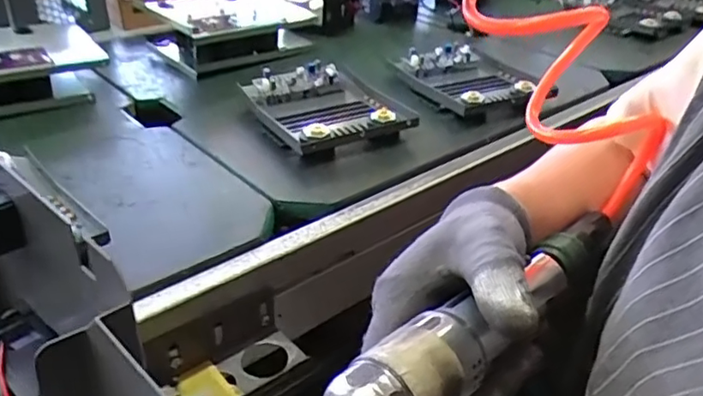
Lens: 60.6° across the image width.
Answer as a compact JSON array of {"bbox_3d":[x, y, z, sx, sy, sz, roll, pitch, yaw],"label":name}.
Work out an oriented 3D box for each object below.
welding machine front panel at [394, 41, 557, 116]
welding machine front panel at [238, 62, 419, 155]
[{"bbox_3d":[0.164,-0.163,0.823,0.149,0.035,0.177,-12,35,-21],"label":"welding machine front panel"},{"bbox_3d":[-0.032,-0.114,0.727,0.148,0.034,0.188,-13,36,-23],"label":"welding machine front panel"}]

